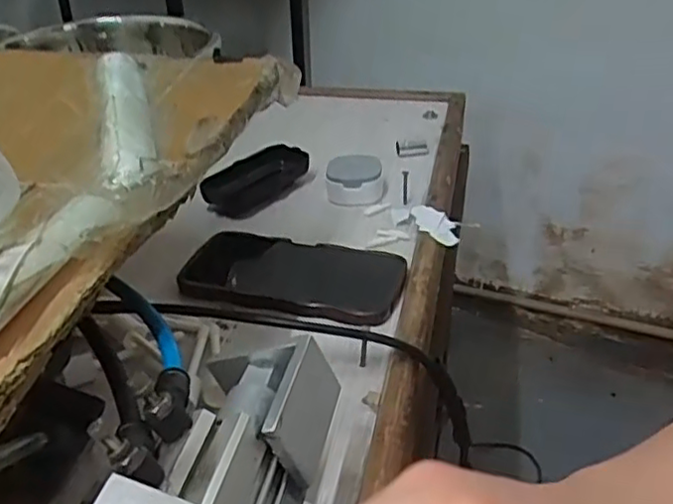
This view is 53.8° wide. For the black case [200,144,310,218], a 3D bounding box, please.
[{"bbox_3d":[-0.078,-0.071,0.646,0.063,0.025,0.110,17,38,26],"label":"black case"}]

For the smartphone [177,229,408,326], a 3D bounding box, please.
[{"bbox_3d":[-0.034,0.014,0.513,0.166,0.010,0.083,10,35,18],"label":"smartphone"}]

